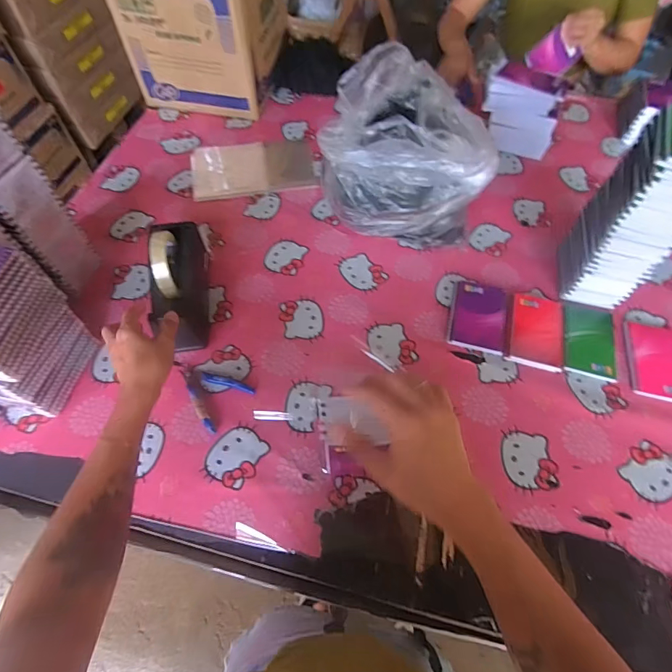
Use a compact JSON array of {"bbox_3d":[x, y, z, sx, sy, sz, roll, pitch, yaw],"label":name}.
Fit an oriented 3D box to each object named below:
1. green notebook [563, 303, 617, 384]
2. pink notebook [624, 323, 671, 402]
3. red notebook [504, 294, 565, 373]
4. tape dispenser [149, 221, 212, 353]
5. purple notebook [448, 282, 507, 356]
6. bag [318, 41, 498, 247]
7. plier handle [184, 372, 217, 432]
[{"bbox_3d":[0.413,0.007,0.663,0.086,0.009,0.129,13,62,1],"label":"green notebook"},{"bbox_3d":[0.511,0.038,0.649,0.086,0.009,0.135,13,60,7],"label":"pink notebook"},{"bbox_3d":[0.332,-0.012,0.673,0.084,0.015,0.136,14,60,8],"label":"red notebook"},{"bbox_3d":[-0.254,-0.091,0.656,0.070,0.127,0.202,-8,59,-5],"label":"tape dispenser"},{"bbox_3d":[0.239,-0.035,0.682,0.088,0.014,0.125,14,60,8],"label":"purple notebook"},{"bbox_3d":[0.126,-0.302,0.716,0.278,0.241,0.231,15,60,9],"label":"bag"},{"bbox_3d":[-0.205,0.096,0.608,0.017,0.011,0.110,-25,62,-14],"label":"plier handle"}]

